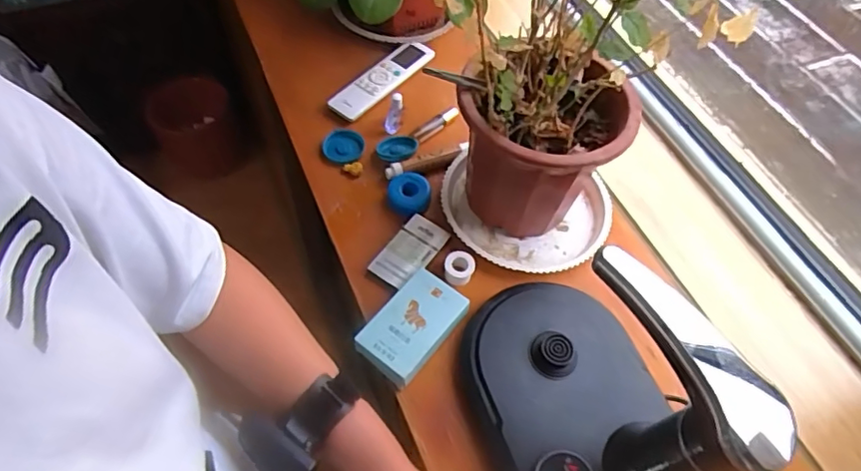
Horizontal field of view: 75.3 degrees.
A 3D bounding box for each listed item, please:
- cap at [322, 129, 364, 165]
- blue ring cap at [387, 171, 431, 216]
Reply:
[{"bbox_3d":[-0.119,-0.122,0.765,0.054,0.015,0.054,2,58,-3],"label":"cap"},{"bbox_3d":[-0.028,-0.052,0.717,0.054,0.019,0.055,2,58,-3],"label":"blue ring cap"}]

